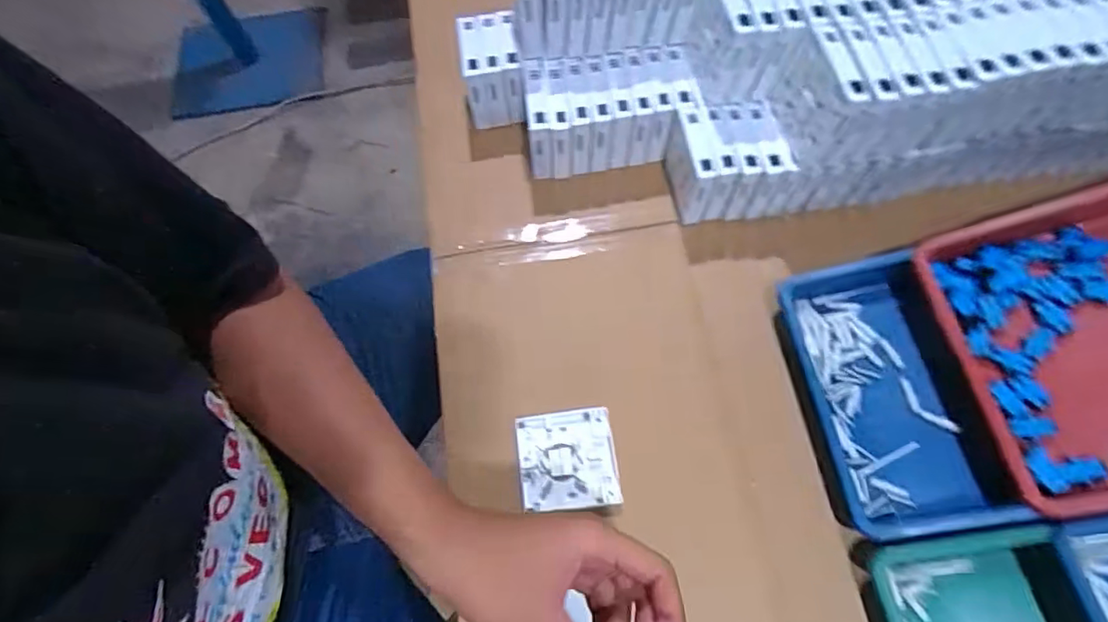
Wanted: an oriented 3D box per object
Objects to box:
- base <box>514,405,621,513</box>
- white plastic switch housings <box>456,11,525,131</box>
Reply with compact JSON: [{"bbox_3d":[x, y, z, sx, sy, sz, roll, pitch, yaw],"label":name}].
[{"bbox_3d":[0.013,0.137,0.512,0.088,0.010,0.085,-7,67,0],"label":"base"},{"bbox_3d":[-0.070,-0.272,0.645,0.065,0.094,0.089,-7,67,0],"label":"white plastic switch housings"}]

